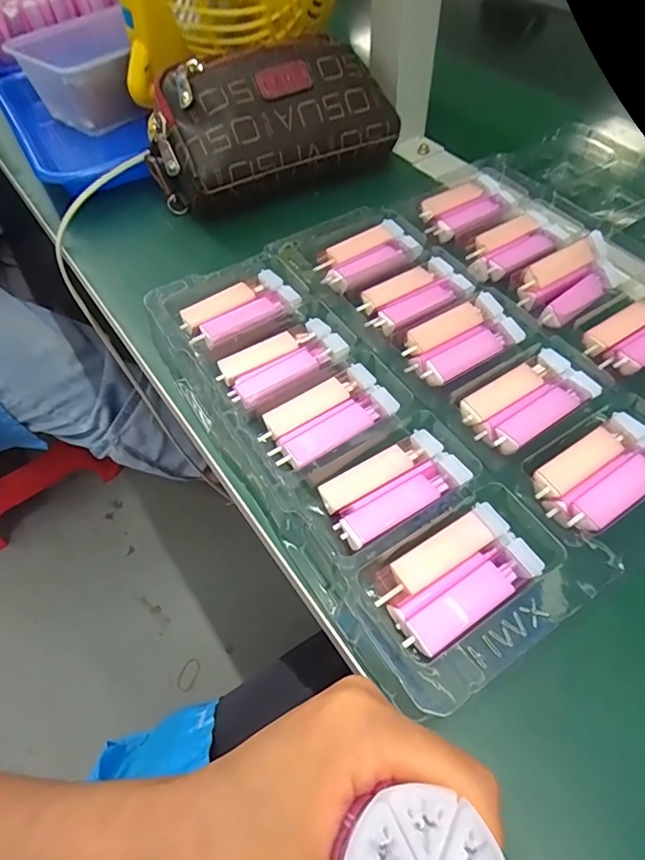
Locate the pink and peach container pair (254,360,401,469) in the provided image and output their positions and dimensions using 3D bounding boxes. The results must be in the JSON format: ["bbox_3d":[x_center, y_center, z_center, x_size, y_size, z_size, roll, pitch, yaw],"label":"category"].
[{"bbox_3d":[0.003,-0.008,0.281,0.073,0.008,0.039,-29,58,-17],"label":"pink and peach container pair"}]

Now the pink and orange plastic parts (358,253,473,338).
[{"bbox_3d":[0.061,-0.088,0.335,0.071,0.013,0.043,-27,58,-16],"label":"pink and orange plastic parts"}]

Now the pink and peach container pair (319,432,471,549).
[{"bbox_3d":[0.035,0.028,0.255,0.071,0.011,0.038,-28,58,-17],"label":"pink and peach container pair"}]

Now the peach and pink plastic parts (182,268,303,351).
[{"bbox_3d":[-0.052,-0.078,0.328,0.074,0.010,0.040,-31,59,-18],"label":"peach and pink plastic parts"}]

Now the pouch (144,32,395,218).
[{"bbox_3d":[-0.040,-0.243,0.393,0.185,0.066,0.084,-27,58,-16],"label":"pouch"}]

